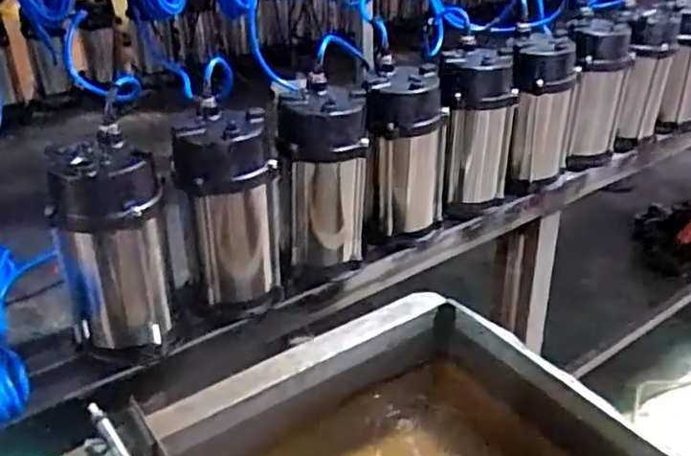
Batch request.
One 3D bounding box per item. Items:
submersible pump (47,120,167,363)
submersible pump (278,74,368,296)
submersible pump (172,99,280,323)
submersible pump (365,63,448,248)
[{"bbox_3d":[-0.274,0.024,0.806,0.129,0.248,0.123,-10,31,-14],"label":"submersible pump"},{"bbox_3d":[-0.027,-0.061,0.961,0.122,0.262,0.132,-1,30,1],"label":"submersible pump"},{"bbox_3d":[-0.142,-0.009,0.892,0.114,0.275,0.114,-4,30,-4],"label":"submersible pump"},{"bbox_3d":[0.089,-0.107,1.024,0.115,0.249,0.100,-2,30,-1],"label":"submersible pump"}]

